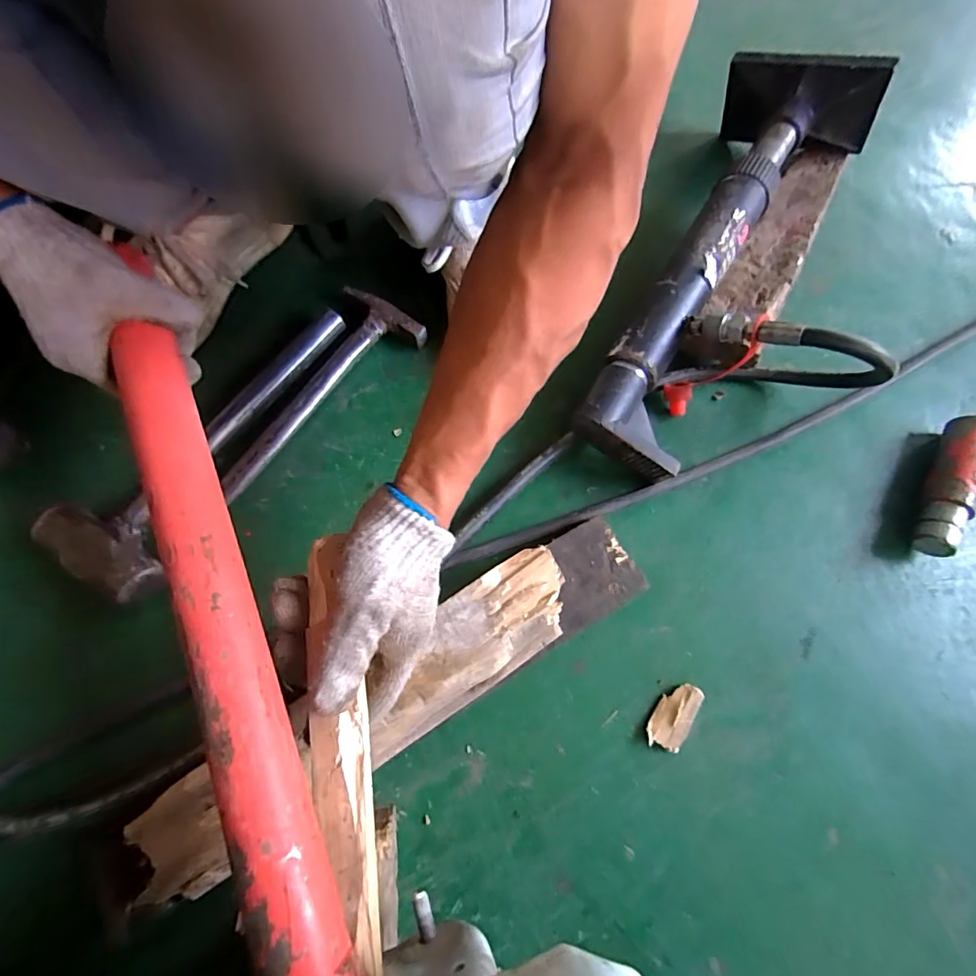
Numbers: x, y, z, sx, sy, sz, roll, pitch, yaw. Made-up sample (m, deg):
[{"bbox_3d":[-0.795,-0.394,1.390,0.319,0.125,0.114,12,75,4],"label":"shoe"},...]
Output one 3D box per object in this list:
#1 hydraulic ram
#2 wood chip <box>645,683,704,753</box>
[{"bbox_3d":[0.251,-0.243,0.499,0.145,0.102,0.515,27,74,6],"label":"hydraulic ram"},{"bbox_3d":[0.154,0.188,0.397,0.028,0.012,0.056,33,74,9],"label":"wood chip"}]

